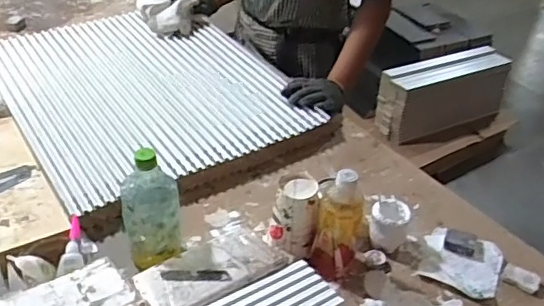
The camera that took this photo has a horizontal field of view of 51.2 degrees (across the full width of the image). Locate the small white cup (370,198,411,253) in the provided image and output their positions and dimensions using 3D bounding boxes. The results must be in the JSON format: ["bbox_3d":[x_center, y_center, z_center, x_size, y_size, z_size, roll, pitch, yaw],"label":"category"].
[{"bbox_3d":[0.194,0.116,0.933,0.068,0.063,0.064,12,37,6],"label":"small white cup"}]

